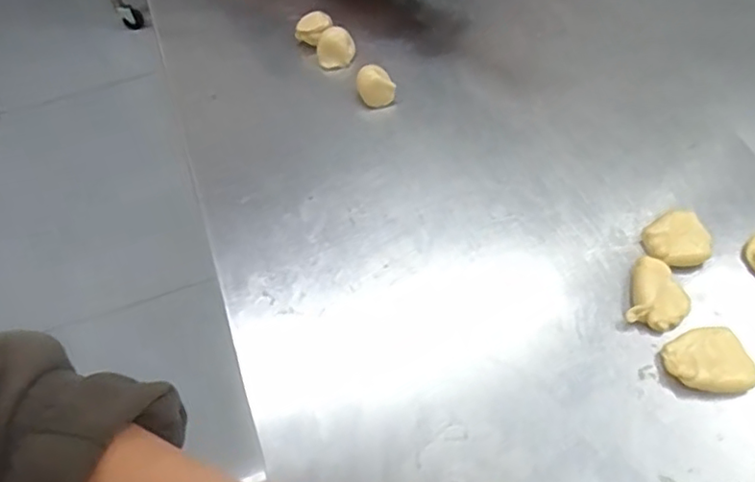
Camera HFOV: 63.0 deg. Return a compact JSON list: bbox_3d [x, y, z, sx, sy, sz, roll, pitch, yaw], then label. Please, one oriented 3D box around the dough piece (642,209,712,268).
[{"bbox_3d":[0.220,0.001,0.454,0.042,0.018,0.040,-20,56,-9],"label":"dough piece"}]

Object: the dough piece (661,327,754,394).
[{"bbox_3d":[0.215,0.079,0.403,0.051,0.017,0.041,-3,55,3],"label":"dough piece"}]

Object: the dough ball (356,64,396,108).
[{"bbox_3d":[-0.001,-0.142,0.570,0.033,0.030,0.031,-2,55,3],"label":"dough ball"}]

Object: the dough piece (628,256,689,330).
[{"bbox_3d":[0.197,0.037,0.430,0.037,0.015,0.051,14,58,14],"label":"dough piece"}]

